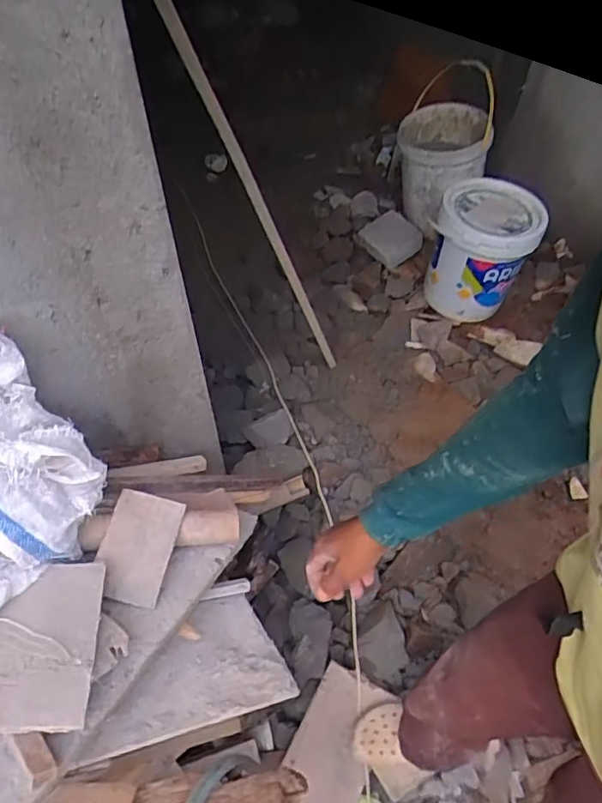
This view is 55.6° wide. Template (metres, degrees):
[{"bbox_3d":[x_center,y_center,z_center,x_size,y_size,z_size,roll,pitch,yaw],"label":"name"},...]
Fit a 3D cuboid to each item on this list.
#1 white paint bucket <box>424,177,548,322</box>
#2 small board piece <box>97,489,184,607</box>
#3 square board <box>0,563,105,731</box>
[{"bbox_3d":[0.497,-0.410,1.592,0.253,0.302,0.243,0,57,-1],"label":"white paint bucket"},{"bbox_3d":[-0.263,0.231,0.926,0.111,0.007,0.178,26,52,-18],"label":"small board piece"},{"bbox_3d":[-0.357,0.303,0.745,0.171,0.013,0.240,11,29,-17],"label":"square board"}]

